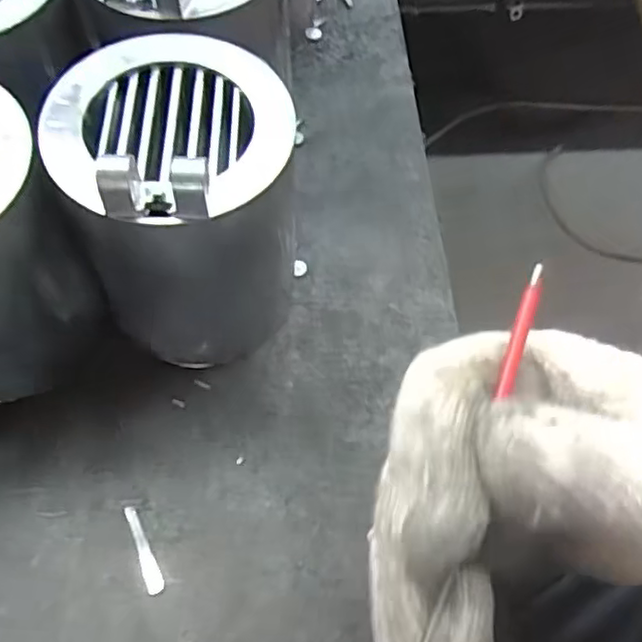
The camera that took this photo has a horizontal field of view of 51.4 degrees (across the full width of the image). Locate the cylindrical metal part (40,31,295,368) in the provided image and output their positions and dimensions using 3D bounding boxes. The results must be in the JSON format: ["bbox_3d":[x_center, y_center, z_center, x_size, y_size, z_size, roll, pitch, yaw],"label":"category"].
[{"bbox_3d":[-0.055,-0.046,0.278,0.084,0.119,0.084,-4,61,-5],"label":"cylindrical metal part"}]

